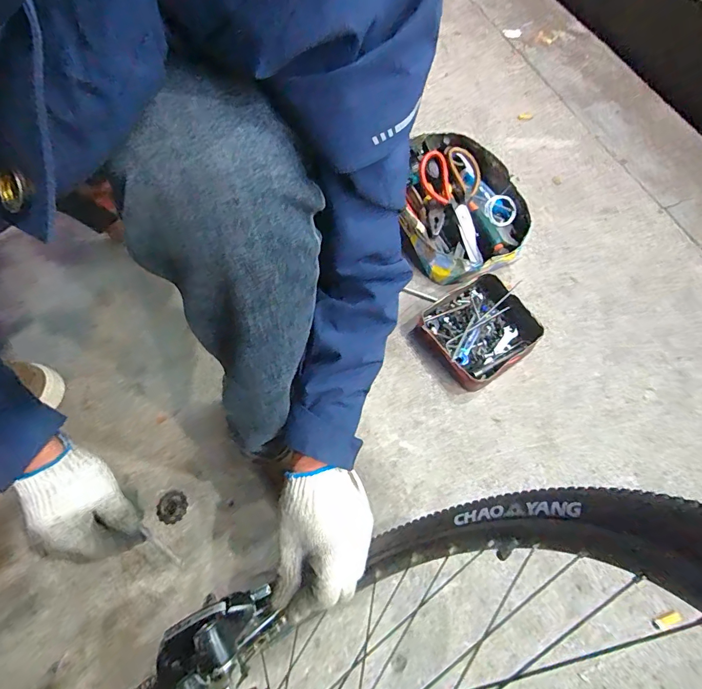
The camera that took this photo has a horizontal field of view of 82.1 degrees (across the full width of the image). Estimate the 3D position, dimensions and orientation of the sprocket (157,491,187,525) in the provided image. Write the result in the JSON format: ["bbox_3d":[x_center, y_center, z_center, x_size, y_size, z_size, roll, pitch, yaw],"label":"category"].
[{"bbox_3d":[-0.273,0.248,0.615,0.046,0.012,0.044,0,66,1],"label":"sprocket"}]

